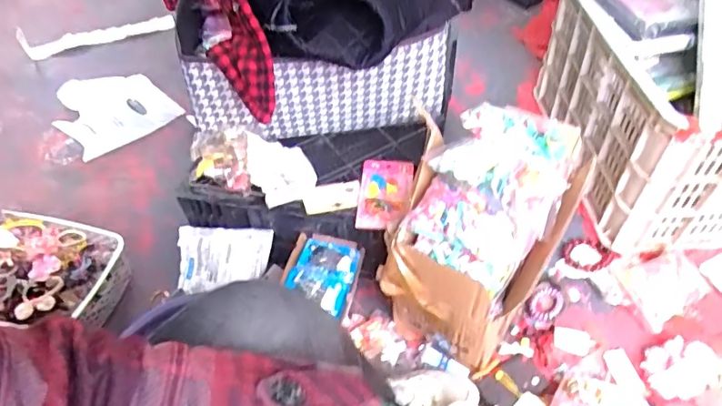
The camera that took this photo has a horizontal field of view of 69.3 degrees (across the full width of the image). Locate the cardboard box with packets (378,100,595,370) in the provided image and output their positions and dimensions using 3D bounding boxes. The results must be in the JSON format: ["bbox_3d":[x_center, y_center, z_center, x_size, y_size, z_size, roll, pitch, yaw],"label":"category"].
[{"bbox_3d":[0.173,0.045,0.747,0.190,0.302,0.277,21,53,19],"label":"cardboard box with packets"}]

